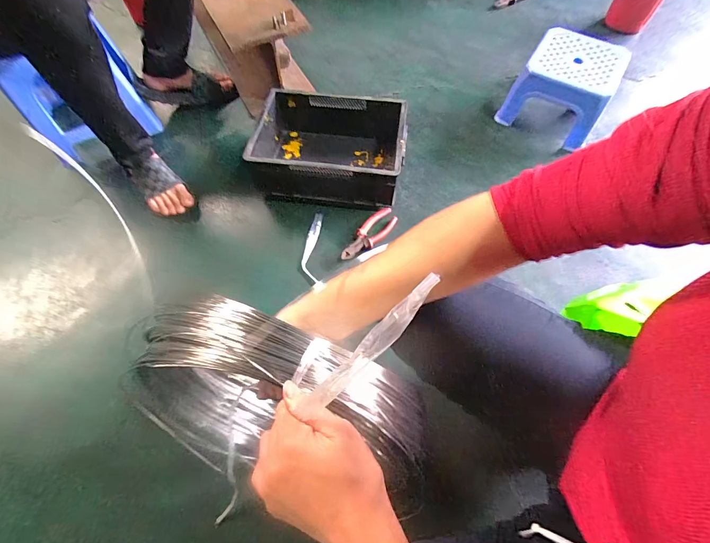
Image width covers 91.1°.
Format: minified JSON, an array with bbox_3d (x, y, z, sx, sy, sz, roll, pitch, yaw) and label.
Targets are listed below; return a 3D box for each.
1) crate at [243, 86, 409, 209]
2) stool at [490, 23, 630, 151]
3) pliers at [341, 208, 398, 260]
[{"bbox_3d":[-0.066,-0.303,0.854,0.361,0.126,0.267,8,64,4],"label":"crate"},{"bbox_3d":[0.546,-0.487,0.928,0.226,0.170,0.240,27,67,13],"label":"stool"},{"bbox_3d":[0.034,-0.082,0.796,0.055,0.028,0.169,37,69,17],"label":"pliers"}]

